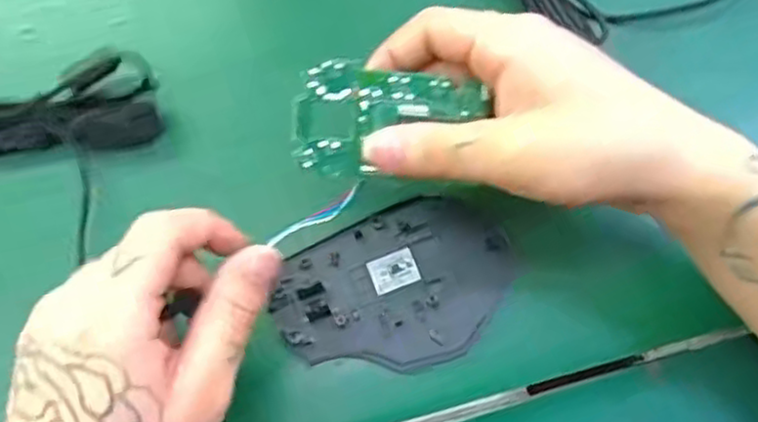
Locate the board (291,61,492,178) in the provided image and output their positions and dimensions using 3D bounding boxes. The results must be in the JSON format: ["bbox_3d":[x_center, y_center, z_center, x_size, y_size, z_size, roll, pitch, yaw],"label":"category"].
[{"bbox_3d":[0.003,-0.035,0.291,0.075,0.004,0.044,6,97,-11],"label":"board"}]

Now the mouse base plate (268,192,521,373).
[{"bbox_3d":[0.009,0.035,0.329,0.109,0.006,0.071,-23,75,-6],"label":"mouse base plate"}]

